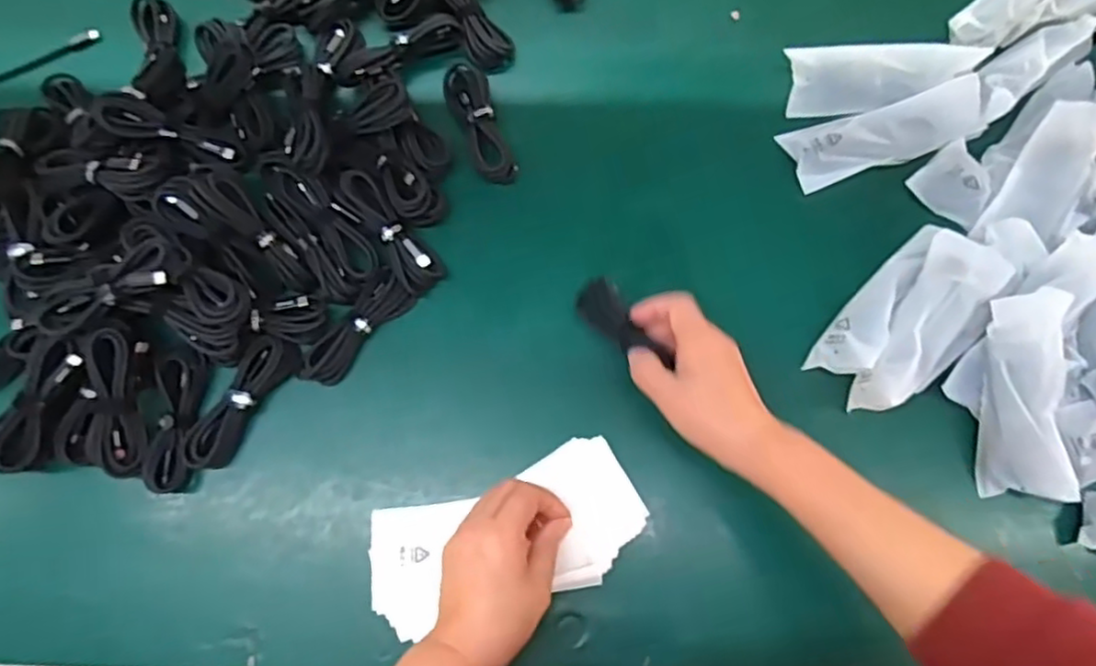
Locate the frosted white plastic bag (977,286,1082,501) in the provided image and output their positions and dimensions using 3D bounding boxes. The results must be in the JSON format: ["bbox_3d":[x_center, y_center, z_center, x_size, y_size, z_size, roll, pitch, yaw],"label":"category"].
[{"bbox_3d":[0.344,0.045,0.480,0.051,0.034,0.146,-4,98,1],"label":"frosted white plastic bag"}]

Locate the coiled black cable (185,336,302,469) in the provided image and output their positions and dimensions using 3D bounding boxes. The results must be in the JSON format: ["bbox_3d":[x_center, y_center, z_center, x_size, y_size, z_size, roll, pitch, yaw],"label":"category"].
[{"bbox_3d":[-0.235,0.050,0.509,0.038,0.018,0.109,32,80,8],"label":"coiled black cable"}]

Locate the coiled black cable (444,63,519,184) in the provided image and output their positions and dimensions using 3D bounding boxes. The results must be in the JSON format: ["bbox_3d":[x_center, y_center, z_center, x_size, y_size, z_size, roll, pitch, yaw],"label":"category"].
[{"bbox_3d":[-0.058,-0.177,0.564,0.036,0.019,0.111,-19,78,-3],"label":"coiled black cable"}]

